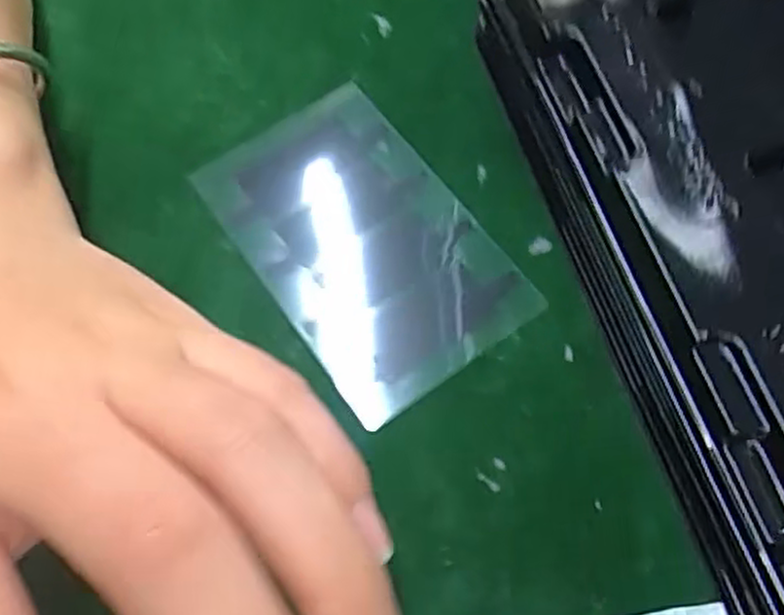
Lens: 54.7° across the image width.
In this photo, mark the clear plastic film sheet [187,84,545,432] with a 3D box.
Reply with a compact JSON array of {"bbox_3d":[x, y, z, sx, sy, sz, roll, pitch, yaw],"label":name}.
[{"bbox_3d":[-0.010,-0.020,0.219,0.059,0.004,0.094,-35,69,-12],"label":"clear plastic film sheet"}]

